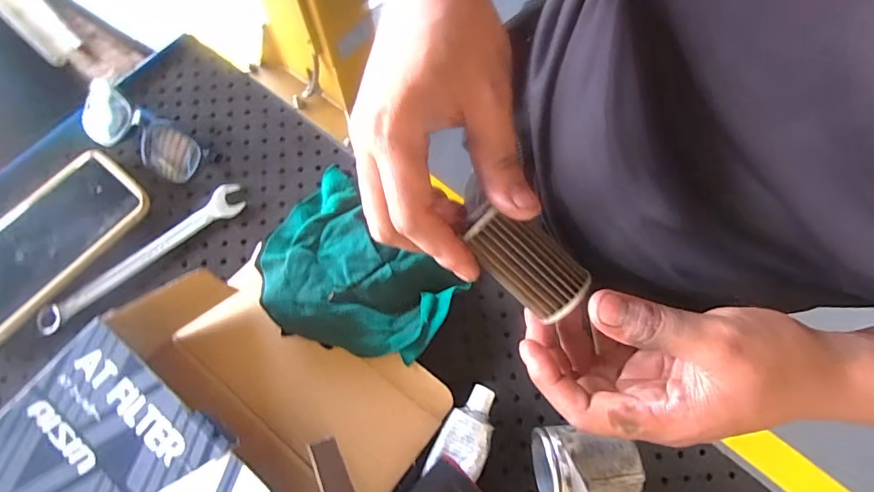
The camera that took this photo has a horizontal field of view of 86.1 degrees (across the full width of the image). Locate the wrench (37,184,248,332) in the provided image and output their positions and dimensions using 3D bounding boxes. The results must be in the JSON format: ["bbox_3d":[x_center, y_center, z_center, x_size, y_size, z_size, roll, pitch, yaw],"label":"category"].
[{"bbox_3d":[-0.230,0.007,0.370,0.173,0.006,0.024,-38,75,-15],"label":"wrench"}]

